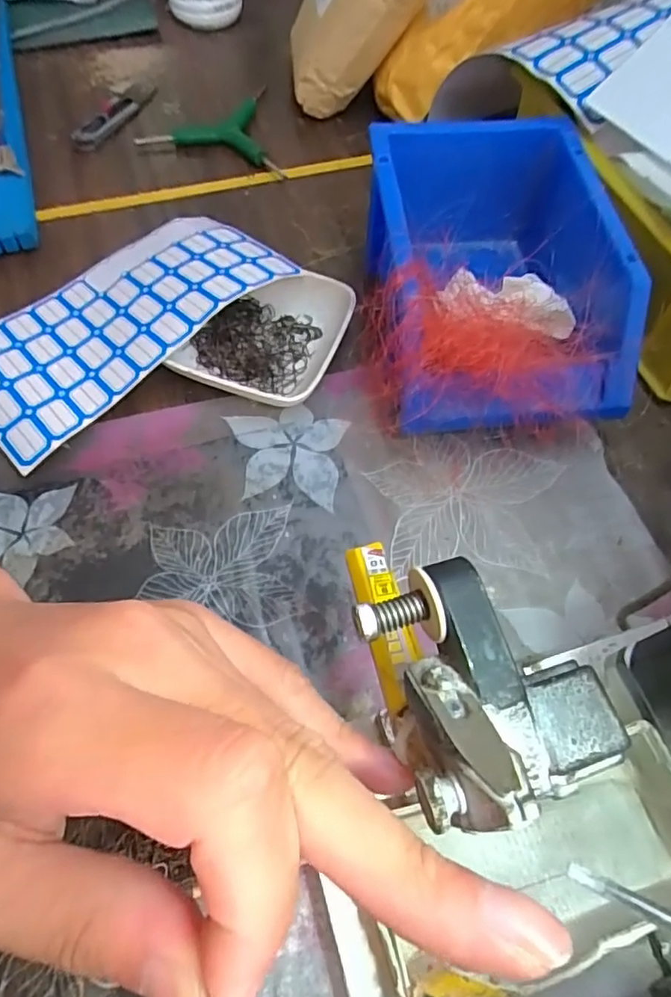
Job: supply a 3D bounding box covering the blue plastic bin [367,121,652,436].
[{"bbox_3d":[0.082,-0.121,0.323,0.130,0.082,0.186,-2,61,-3],"label":"blue plastic bin"}]

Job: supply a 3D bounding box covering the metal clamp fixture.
[{"bbox_3d":[0.035,0.038,0.127,0.052,0.025,0.055,-12,62,-9],"label":"metal clamp fixture"}]

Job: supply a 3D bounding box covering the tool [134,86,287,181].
[{"bbox_3d":[-0.097,-0.271,0.430,0.103,0.021,0.078,-10,62,-8],"label":"tool"}]

